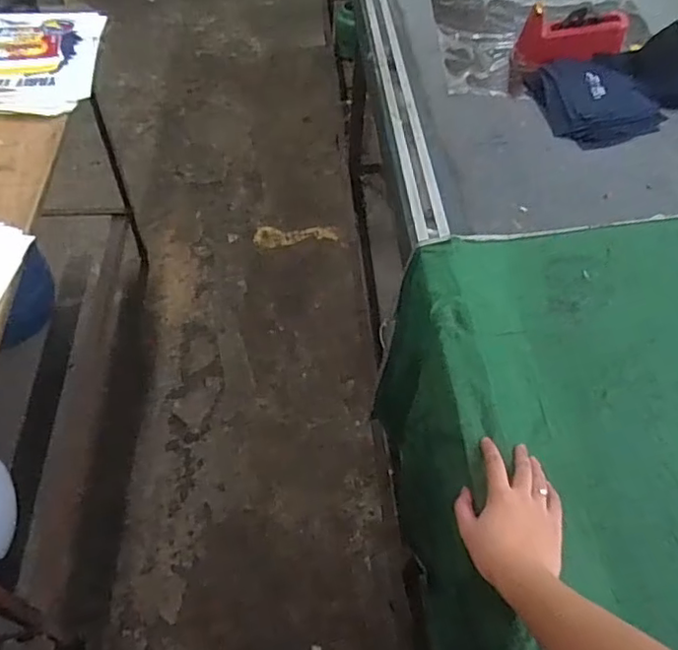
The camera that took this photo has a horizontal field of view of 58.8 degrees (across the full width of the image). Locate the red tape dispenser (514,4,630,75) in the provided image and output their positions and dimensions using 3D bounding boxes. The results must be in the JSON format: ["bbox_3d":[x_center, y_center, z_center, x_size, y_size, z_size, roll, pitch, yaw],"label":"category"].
[{"bbox_3d":[0.448,-0.571,1.179,0.209,0.103,0.085,6,48,33],"label":"red tape dispenser"}]

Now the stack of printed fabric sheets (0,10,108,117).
[{"bbox_3d":[-0.711,-0.582,1.307,0.359,0.026,0.403,-2,52,-6],"label":"stack of printed fabric sheets"}]

